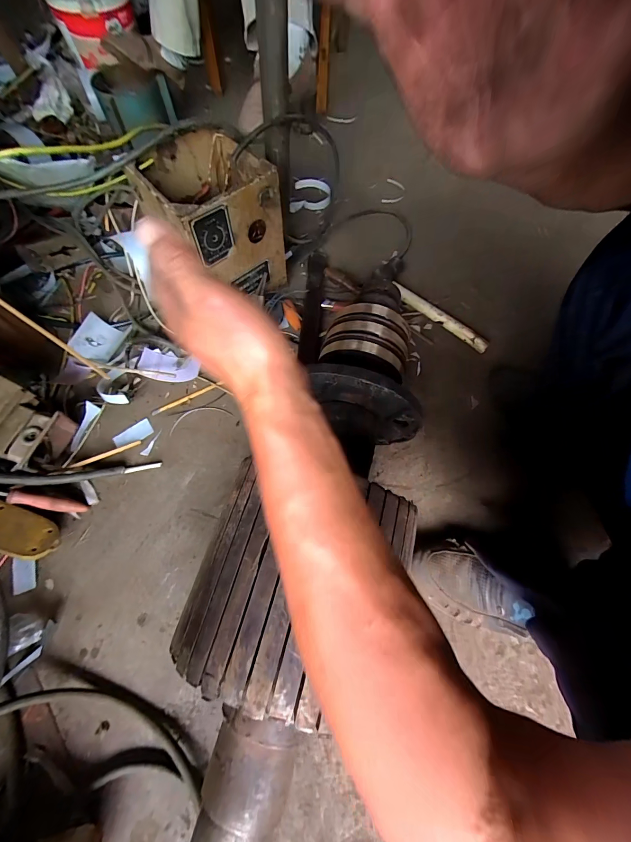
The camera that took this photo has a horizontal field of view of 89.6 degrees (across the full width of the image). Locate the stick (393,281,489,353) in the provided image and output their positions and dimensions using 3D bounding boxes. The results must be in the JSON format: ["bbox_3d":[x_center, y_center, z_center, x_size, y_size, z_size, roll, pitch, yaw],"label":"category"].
[{"bbox_3d":[0.263,-0.226,0.681,0.236,0.022,0.026,42,73,14],"label":"stick"}]

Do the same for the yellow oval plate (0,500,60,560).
[{"bbox_3d":[-0.478,0.142,0.463,0.192,0.016,0.063,30,43,-15],"label":"yellow oval plate"}]

